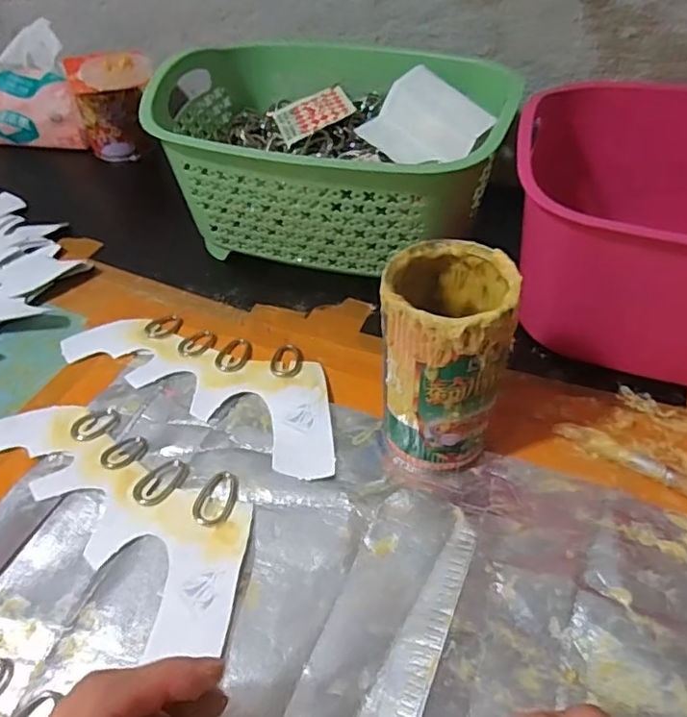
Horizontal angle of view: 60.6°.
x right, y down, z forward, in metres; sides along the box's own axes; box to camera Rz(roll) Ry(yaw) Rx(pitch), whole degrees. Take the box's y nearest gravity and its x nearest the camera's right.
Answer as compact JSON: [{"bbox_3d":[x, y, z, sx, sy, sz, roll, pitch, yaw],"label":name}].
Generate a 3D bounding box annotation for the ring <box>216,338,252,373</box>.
[{"bbox_3d":[-0.076,-0.004,0.408,0.022,0.004,0.036,4,48,7],"label":"ring"}]

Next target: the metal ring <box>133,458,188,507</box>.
[{"bbox_3d":[-0.104,0.071,0.336,0.023,0.004,0.033,26,54,24],"label":"metal ring"}]

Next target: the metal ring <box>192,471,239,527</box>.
[{"bbox_3d":[-0.071,0.078,0.326,0.021,0.005,0.032,14,50,15],"label":"metal ring"}]

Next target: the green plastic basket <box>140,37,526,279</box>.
[{"bbox_3d":[-0.013,-0.170,0.471,0.240,0.103,0.187,7,48,9],"label":"green plastic basket"}]

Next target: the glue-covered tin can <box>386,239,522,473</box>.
[{"bbox_3d":[0.054,0.002,0.318,0.060,0.119,0.066,-1,47,1],"label":"glue-covered tin can"}]

